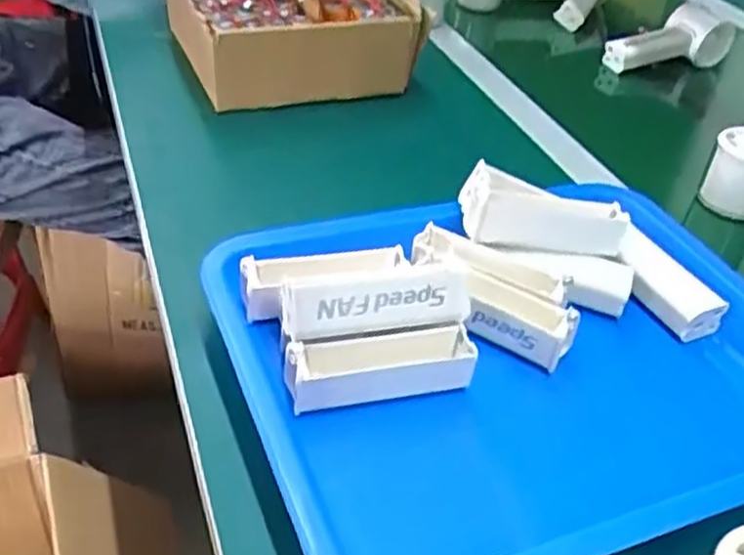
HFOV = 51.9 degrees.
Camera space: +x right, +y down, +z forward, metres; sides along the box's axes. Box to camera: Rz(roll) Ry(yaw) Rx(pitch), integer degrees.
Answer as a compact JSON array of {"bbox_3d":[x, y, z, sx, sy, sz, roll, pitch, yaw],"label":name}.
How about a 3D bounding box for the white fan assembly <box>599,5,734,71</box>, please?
[{"bbox_3d":[0.345,-0.274,0.888,0.161,0.047,0.076,-23,47,-32],"label":"white fan assembly"}]

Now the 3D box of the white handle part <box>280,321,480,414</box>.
[{"bbox_3d":[0.005,0.047,0.413,0.103,0.027,0.025,-8,41,-17],"label":"white handle part"}]

